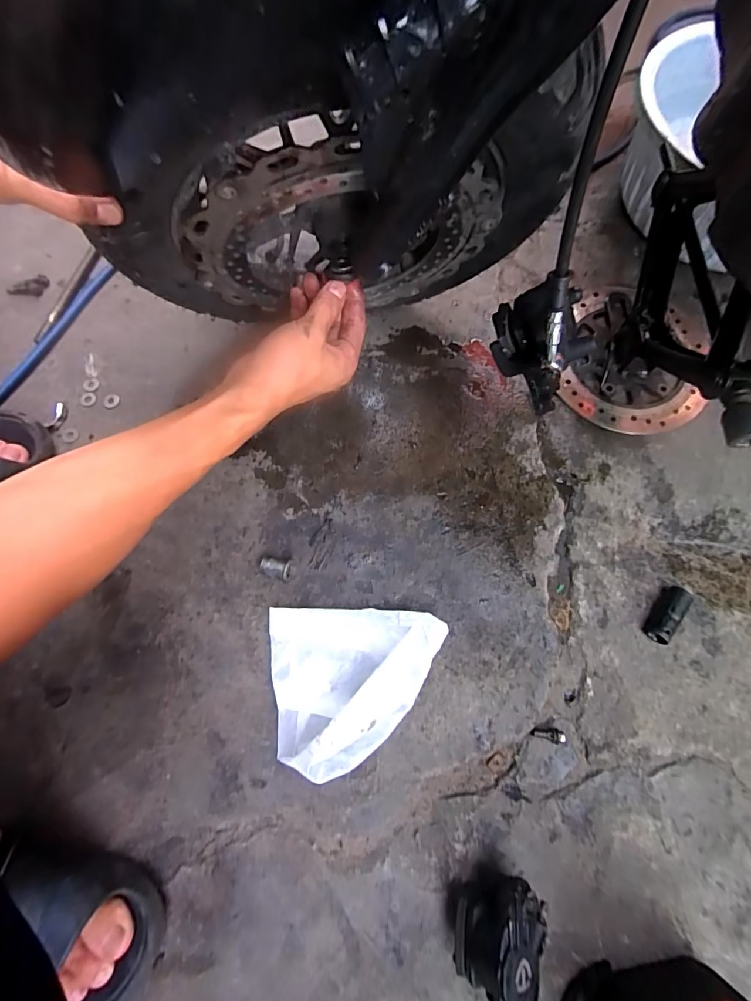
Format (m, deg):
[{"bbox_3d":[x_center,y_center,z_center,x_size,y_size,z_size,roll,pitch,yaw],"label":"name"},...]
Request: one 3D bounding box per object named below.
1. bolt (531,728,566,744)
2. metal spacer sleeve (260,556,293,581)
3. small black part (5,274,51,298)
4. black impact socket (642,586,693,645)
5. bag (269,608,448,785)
[{"bbox_3d":[0.169,0.230,0.432,0.031,0.009,0.012,1,72,19],"label":"bolt"},{"bbox_3d":[-0.104,0.071,0.466,0.031,0.019,0.019,14,73,3],"label":"metal spacer sleeve"},{"bbox_3d":[-0.455,-0.277,0.576,0.055,0.006,0.026,-18,74,-7],"label":"small black part"},{"bbox_3d":[0.309,0.119,0.465,0.020,0.025,0.064,36,75,9],"label":"black impact socket"},{"bbox_3d":[-0.020,0.174,0.416,0.171,0.061,0.139,1,73,-1],"label":"bag"}]

